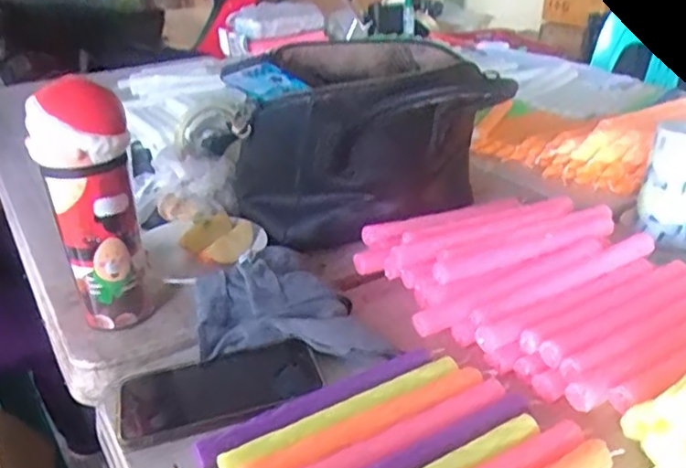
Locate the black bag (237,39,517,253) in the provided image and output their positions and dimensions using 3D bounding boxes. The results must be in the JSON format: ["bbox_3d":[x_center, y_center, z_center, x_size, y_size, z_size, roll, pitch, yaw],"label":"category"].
[{"bbox_3d":[0.038,-0.097,0.734,0.222,0.198,0.245,20,36,39],"label":"black bag"}]

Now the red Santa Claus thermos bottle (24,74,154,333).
[{"bbox_3d":[-0.222,-0.025,0.589,0.074,0.229,0.092,-14,28,-18],"label":"red Santa Claus thermos bottle"}]

